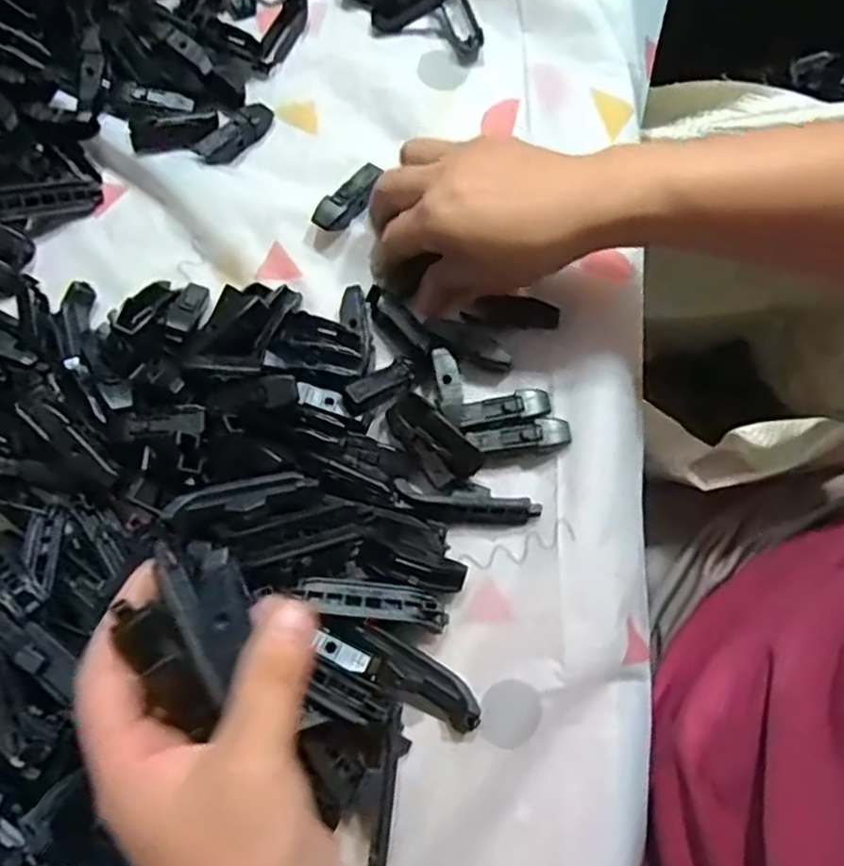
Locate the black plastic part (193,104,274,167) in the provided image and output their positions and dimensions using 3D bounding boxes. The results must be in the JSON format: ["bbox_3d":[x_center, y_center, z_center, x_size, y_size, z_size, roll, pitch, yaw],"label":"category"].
[{"bbox_3d":[-0.116,-0.187,0.437,0.053,0.008,0.020,-44,75,-7],"label":"black plastic part"}]

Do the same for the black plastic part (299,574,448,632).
[{"bbox_3d":[-0.023,0.080,0.338,0.070,0.014,0.019,9,77,3],"label":"black plastic part"}]

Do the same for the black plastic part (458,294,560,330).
[{"bbox_3d":[0.049,-0.067,0.381,0.051,0.009,0.012,4,75,6],"label":"black plastic part"}]

